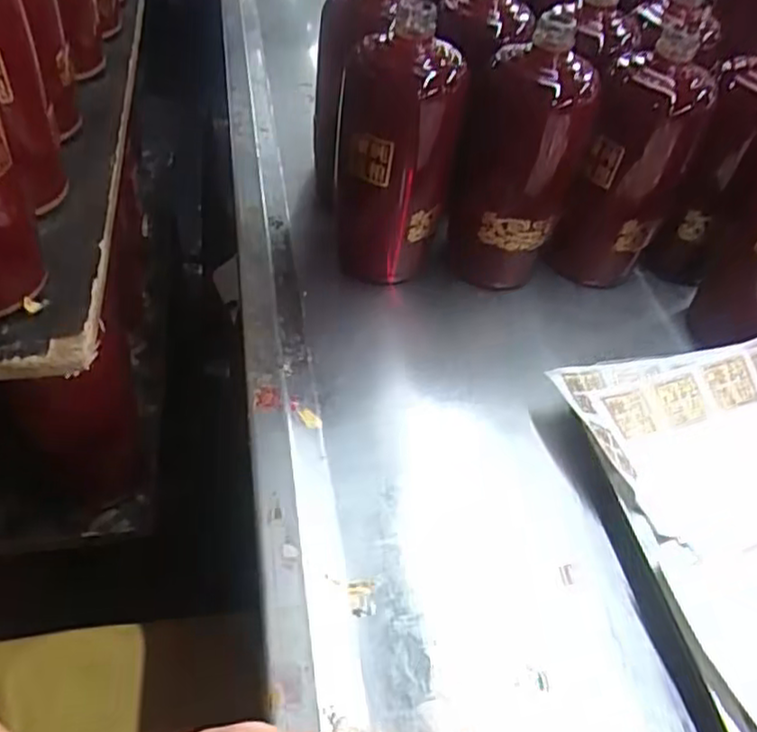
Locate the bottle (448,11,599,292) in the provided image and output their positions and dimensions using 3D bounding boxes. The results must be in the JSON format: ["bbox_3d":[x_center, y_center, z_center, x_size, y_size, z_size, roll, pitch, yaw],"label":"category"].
[{"bbox_3d":[0.101,-0.148,0.508,0.084,0.178,0.073,8,46,2],"label":"bottle"}]

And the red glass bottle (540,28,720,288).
[{"bbox_3d":[0.188,-0.148,0.527,0.074,0.179,0.075,21,48,14],"label":"red glass bottle"}]

